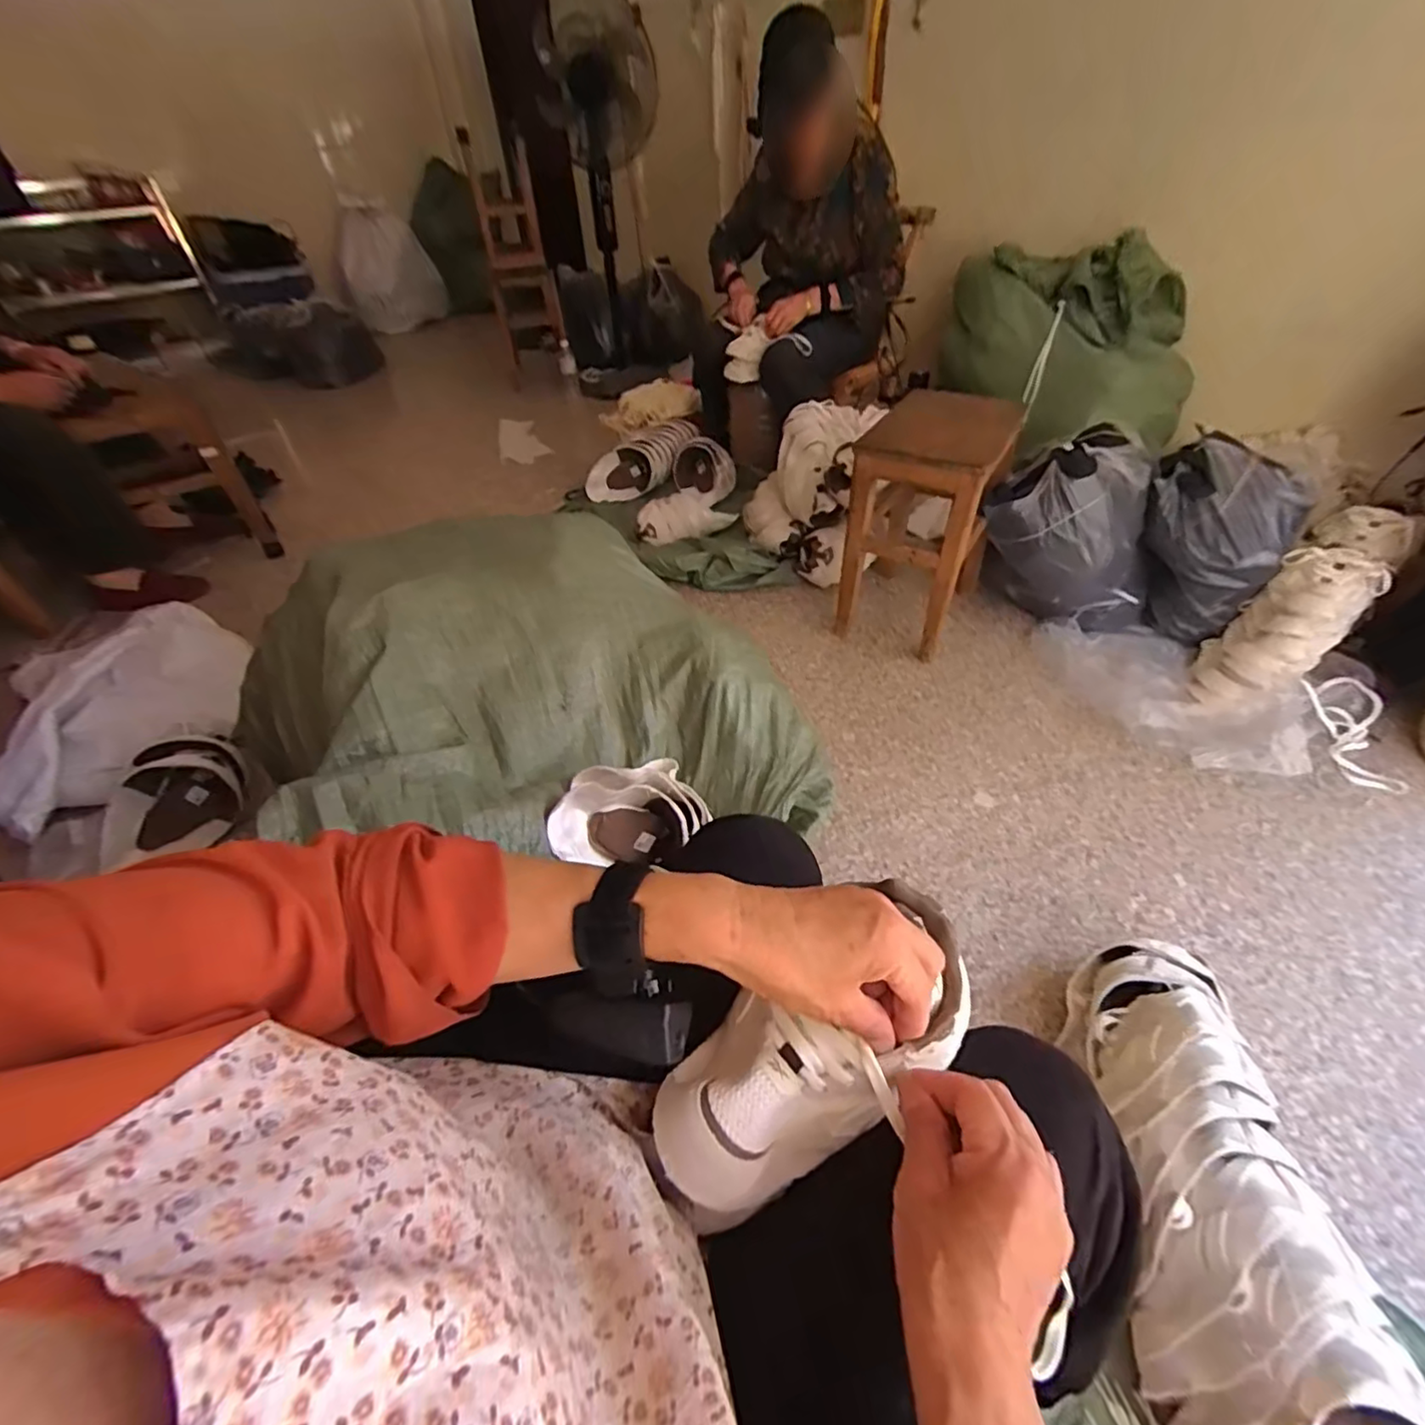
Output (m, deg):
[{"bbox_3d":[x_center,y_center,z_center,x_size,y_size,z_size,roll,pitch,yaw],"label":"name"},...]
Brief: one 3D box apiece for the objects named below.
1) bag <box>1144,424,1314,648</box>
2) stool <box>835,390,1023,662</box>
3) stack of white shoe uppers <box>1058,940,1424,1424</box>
[{"bbox_3d":[0.990,-0.347,1.244,0.180,0.319,0.267,-31,51,-26],"label":"bag"},{"bbox_3d":[0.430,-0.371,1.258,0.226,0.446,0.276,25,51,25],"label":"stool"},{"bbox_3d":[0.482,0.453,0.613,0.196,0.134,0.443,-1,44,1],"label":"stack of white shoe uppers"}]

